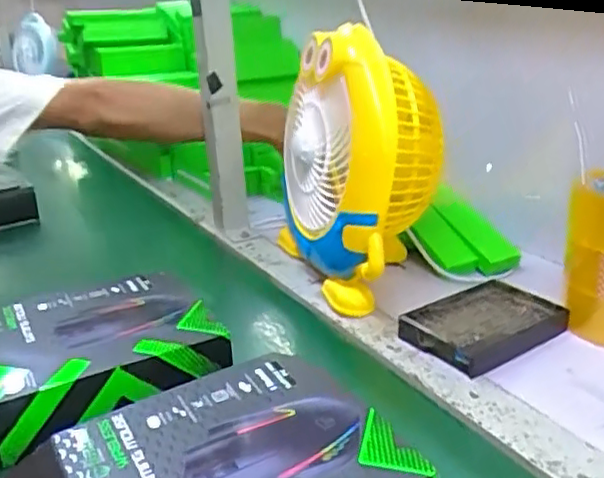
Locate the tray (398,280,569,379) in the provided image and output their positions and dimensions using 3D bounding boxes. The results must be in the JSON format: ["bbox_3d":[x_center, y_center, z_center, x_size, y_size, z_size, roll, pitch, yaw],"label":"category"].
[{"bbox_3d":[0.167,0.079,0.606,0.138,0.023,0.092,-15,24,-29],"label":"tray"}]

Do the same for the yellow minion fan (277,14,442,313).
[{"bbox_3d":[0.062,-0.082,0.706,0.131,0.262,0.228,-9,22,-15],"label":"yellow minion fan"}]

